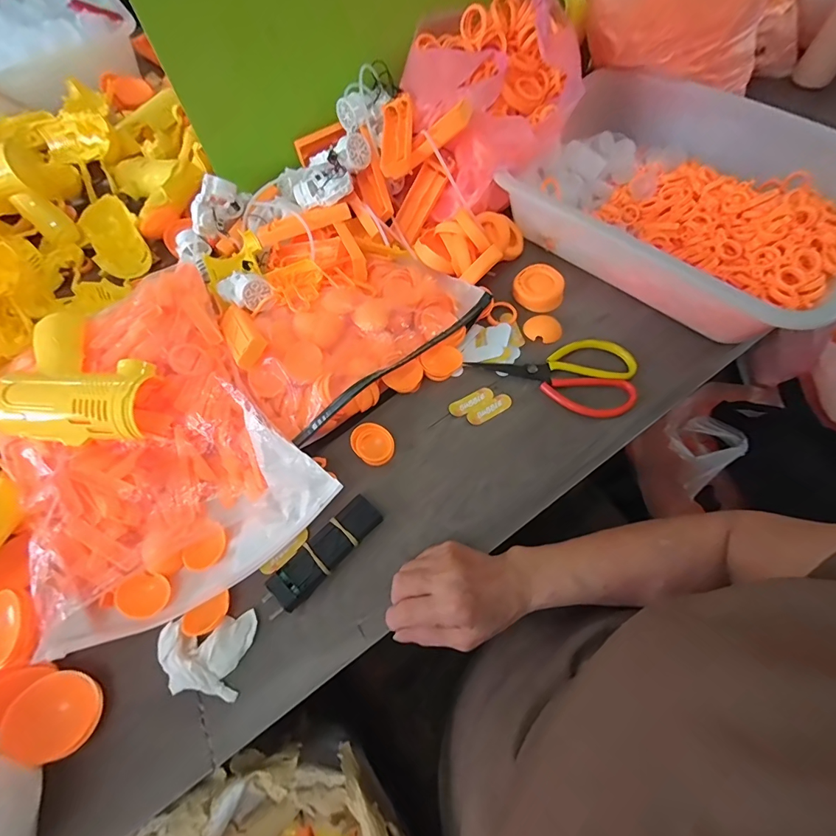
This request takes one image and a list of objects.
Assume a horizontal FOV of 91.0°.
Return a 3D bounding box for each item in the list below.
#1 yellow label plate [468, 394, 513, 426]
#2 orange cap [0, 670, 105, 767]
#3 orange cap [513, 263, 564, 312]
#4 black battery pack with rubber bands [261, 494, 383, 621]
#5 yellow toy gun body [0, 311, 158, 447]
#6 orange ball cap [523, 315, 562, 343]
[{"bbox_3d":[0.076,-0.010,0.431,0.051,0.004,0.019,-30,67,-11],"label":"yellow label plate"},{"bbox_3d":[-0.272,0.224,0.308,0.056,0.008,0.054,17,61,-33],"label":"orange cap"},{"bbox_3d":[0.145,-0.156,0.488,0.057,0.014,0.057,-1,65,2],"label":"orange cap"},{"bbox_3d":[-0.082,0.119,0.362,0.033,0.021,0.114,39,72,18],"label":"black battery pack with rubber bands"},{"bbox_3d":[-0.296,-0.038,0.371,0.122,0.050,0.121,2,65,4],"label":"yellow toy gun body"},{"bbox_3d":[0.144,-0.103,0.471,0.041,0.012,0.032,25,69,14],"label":"orange ball cap"}]

